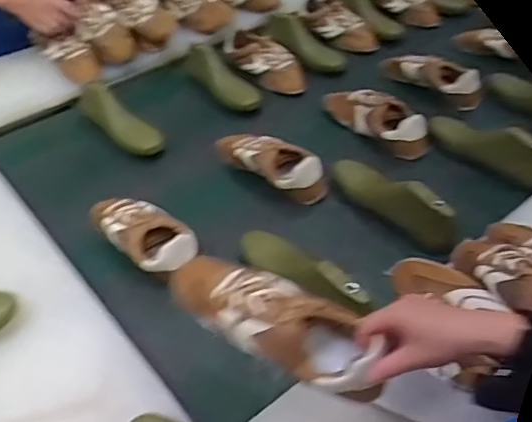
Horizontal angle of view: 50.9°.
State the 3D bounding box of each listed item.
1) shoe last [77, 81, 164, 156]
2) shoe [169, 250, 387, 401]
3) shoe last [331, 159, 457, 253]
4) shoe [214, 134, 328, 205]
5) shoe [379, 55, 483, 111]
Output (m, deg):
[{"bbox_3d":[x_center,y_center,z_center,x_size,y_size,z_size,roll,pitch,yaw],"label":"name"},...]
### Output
[{"bbox_3d":[-0.291,-0.189,1.161,0.079,0.063,0.270,-34,53,-29],"label":"shoe last"},{"bbox_3d":[0.010,0.115,0.587,0.230,0.080,0.082,26,49,14],"label":"shoe"},{"bbox_3d":[0.218,-0.023,0.962,0.064,0.074,0.245,-26,49,-23],"label":"shoe last"},{"bbox_3d":[0.001,-0.097,1.063,0.255,0.075,0.100,28,52,27],"label":"shoe"},{"bbox_3d":[0.374,-0.321,1.306,0.077,0.072,0.261,-31,49,-28],"label":"shoe"}]

